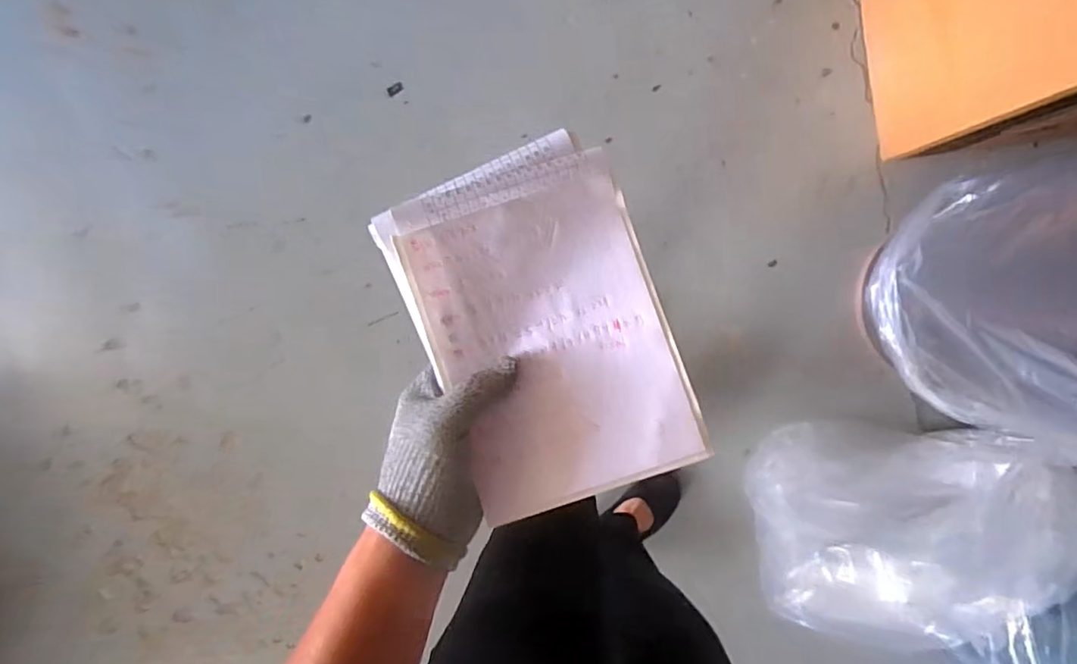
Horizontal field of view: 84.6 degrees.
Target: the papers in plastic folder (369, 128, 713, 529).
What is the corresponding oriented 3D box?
[{"bbox_3d":[0.004,-0.005,0.356,0.144,0.021,0.208,-23,88,0],"label":"papers in plastic folder"}]

